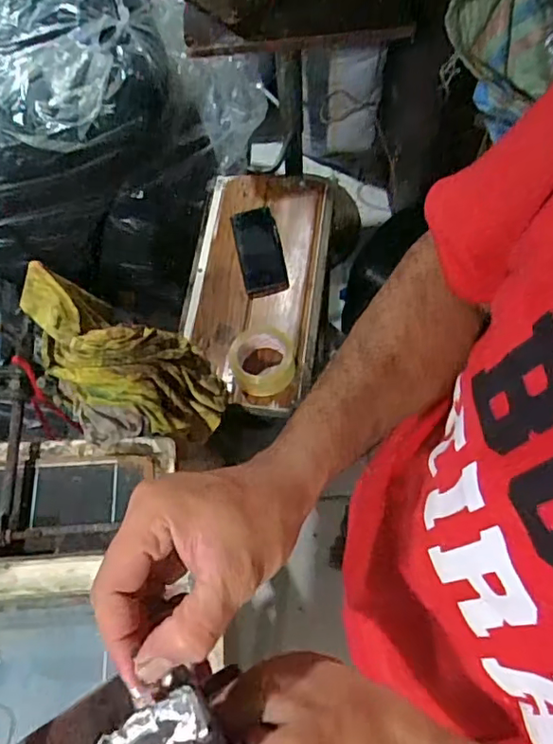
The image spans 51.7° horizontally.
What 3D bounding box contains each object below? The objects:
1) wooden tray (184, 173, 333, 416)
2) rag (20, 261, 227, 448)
[{"bbox_3d":[-0.035,-0.168,1.025,0.229,0.072,0.490,6,67,5],"label":"wooden tray"},{"bbox_3d":[-0.217,-0.033,0.785,0.188,0.175,0.283,-32,69,-11],"label":"rag"}]

